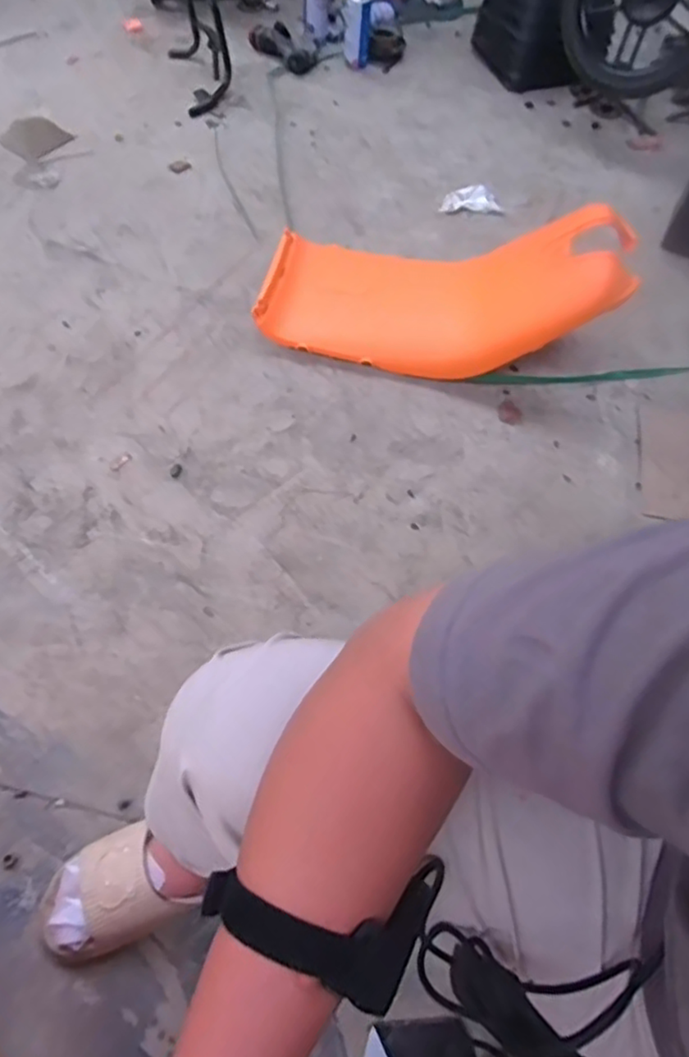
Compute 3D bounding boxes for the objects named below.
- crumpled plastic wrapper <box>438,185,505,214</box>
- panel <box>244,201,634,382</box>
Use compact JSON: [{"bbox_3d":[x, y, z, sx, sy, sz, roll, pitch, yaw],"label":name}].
[{"bbox_3d":[0.308,-0.793,1.538,0.159,0.034,0.068,1,59,-4],"label":"crumpled plastic wrapper"},{"bbox_3d":[0.181,-0.433,1.197,0.660,0.184,0.224,0,58,13],"label":"panel"}]

